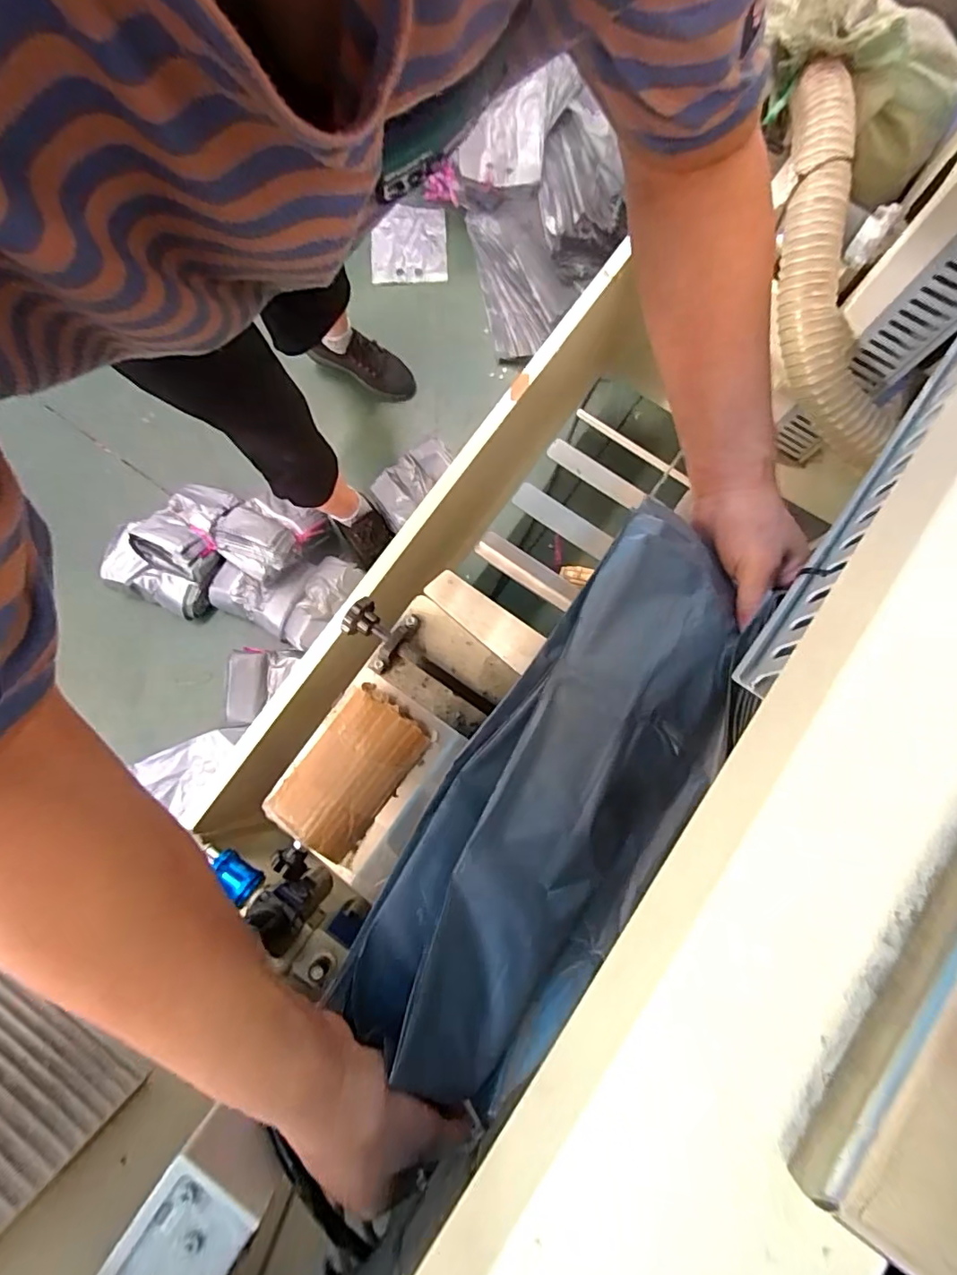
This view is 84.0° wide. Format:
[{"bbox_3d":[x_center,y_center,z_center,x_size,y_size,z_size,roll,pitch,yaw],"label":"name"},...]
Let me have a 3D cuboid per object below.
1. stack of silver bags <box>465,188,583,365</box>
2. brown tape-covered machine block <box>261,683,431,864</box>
[{"bbox_3d":[0.087,-0.810,1.191,0.177,0.035,0.343,-17,87,29],"label":"stack of silver bags"},{"bbox_3d":[-0.123,0.126,0.503,0.095,0.023,0.149,34,82,6],"label":"brown tape-covered machine block"}]

